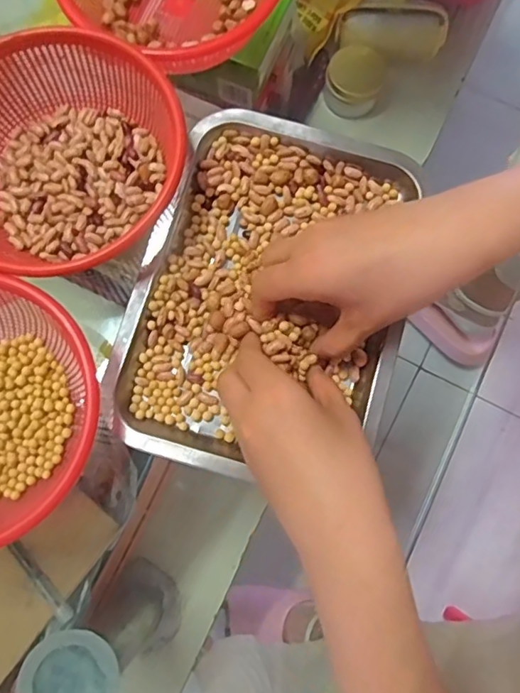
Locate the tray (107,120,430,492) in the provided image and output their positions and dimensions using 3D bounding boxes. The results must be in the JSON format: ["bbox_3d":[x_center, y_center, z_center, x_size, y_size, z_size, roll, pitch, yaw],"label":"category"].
[{"bbox_3d":[0.008,-0.038,0.374,0.180,0.028,0.249,14,79,3],"label":"tray"}]

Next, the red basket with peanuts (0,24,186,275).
[{"bbox_3d":[-0.144,-0.131,0.378,0.176,0.050,0.171,0,78,0],"label":"red basket with peanuts"}]

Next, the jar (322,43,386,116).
[{"bbox_3d":[0.111,-0.313,0.635,0.064,0.048,0.070,0,78,0],"label":"jar"}]

